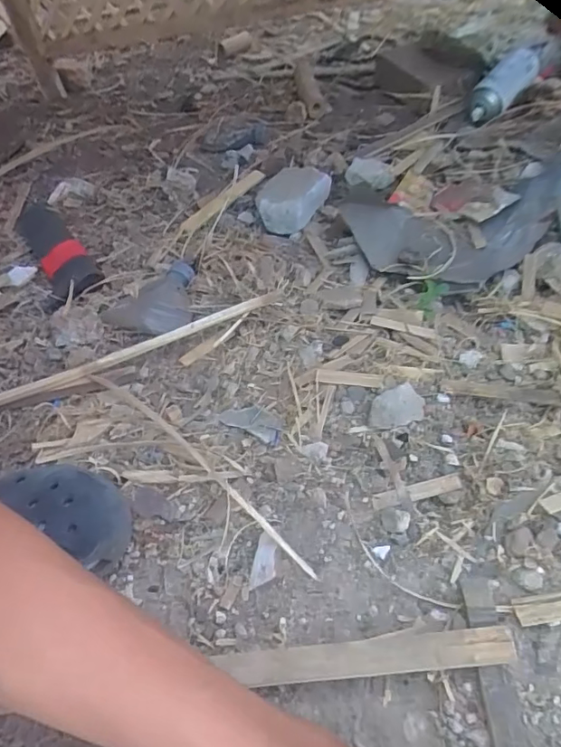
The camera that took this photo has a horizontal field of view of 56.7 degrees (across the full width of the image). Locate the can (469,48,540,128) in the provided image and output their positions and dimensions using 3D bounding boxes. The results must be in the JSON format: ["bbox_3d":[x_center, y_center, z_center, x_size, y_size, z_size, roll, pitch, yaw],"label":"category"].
[{"bbox_3d":[0.379,-0.492,0.888,0.168,0.057,0.060,-45,52,-2],"label":"can"}]

